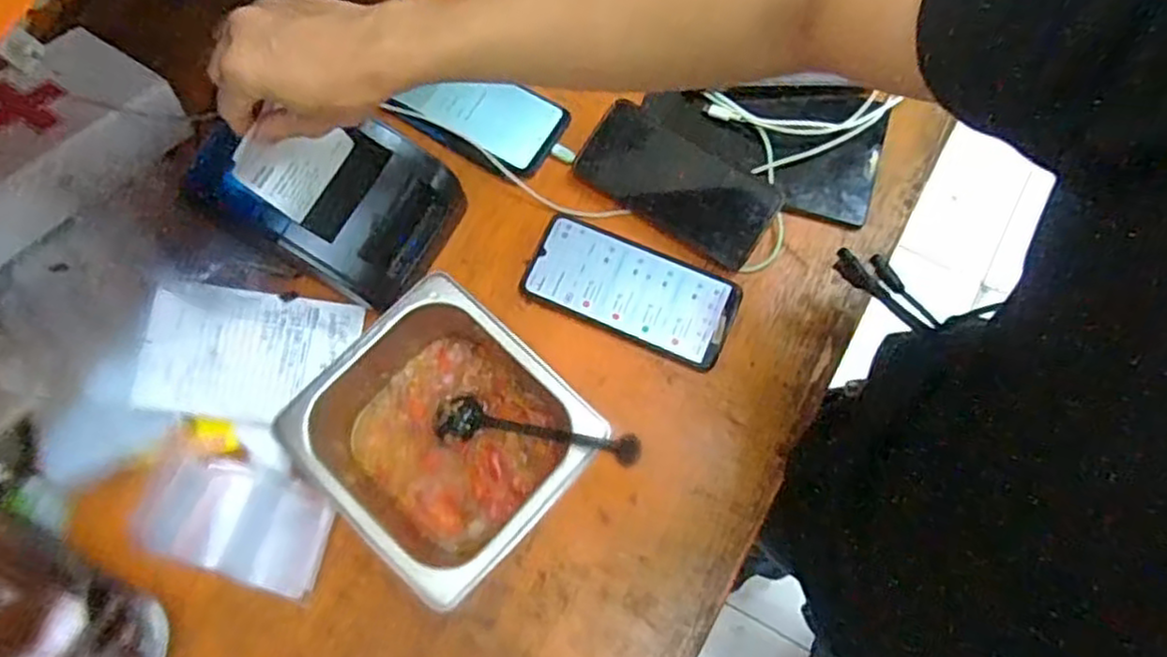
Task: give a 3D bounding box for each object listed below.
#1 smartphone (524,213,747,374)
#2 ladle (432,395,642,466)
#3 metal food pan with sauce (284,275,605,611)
[{"bbox_3d":[0.039,-0.032,0.582,0.167,0.005,0.078,23,79,8],"label":"smartphone"},{"bbox_3d":[-0.034,0.072,0.478,0.168,0.036,0.033,3,71,44],"label":"ladle"},{"bbox_3d":[-0.095,0.078,0.510,0.176,0.100,0.159,43,79,11],"label":"metal food pan with sauce"}]

